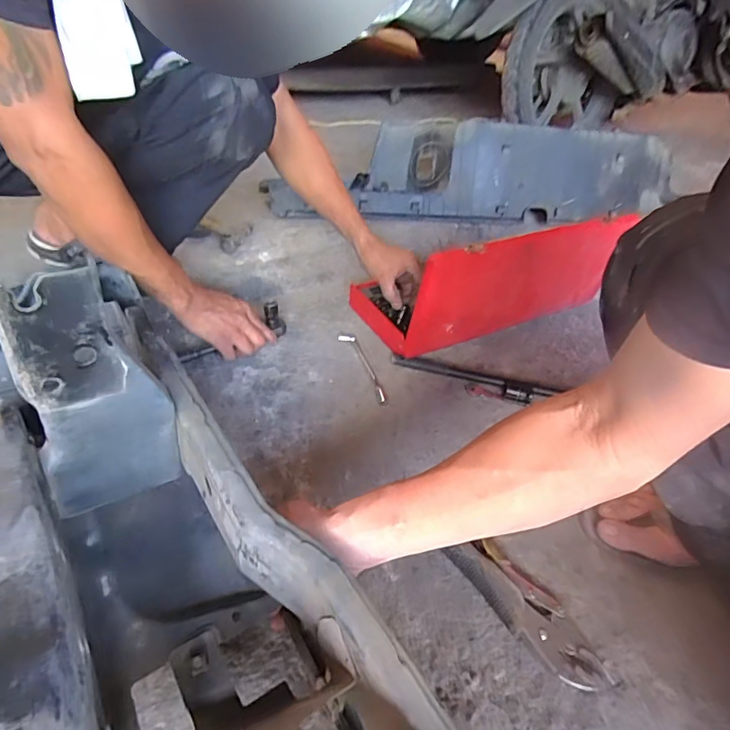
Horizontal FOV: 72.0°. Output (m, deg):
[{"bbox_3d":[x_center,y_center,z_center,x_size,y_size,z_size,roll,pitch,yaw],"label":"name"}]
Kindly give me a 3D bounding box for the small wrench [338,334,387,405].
[{"bbox_3d":[-0.004,0.000,0.785,0.025,0.011,0.170,-9,42,-18],"label":"small wrench"}]

